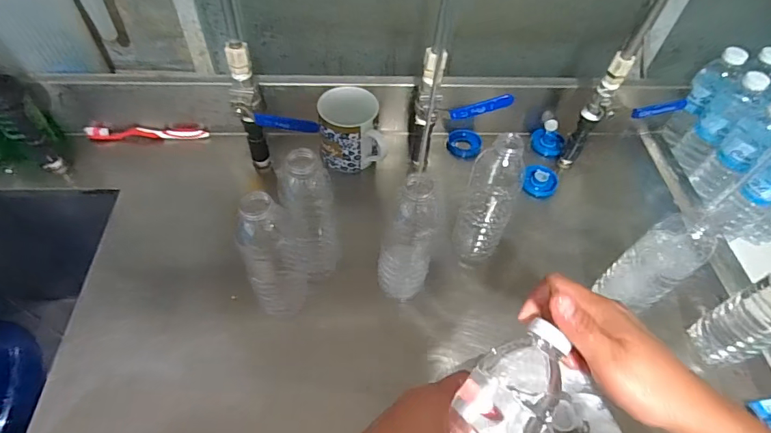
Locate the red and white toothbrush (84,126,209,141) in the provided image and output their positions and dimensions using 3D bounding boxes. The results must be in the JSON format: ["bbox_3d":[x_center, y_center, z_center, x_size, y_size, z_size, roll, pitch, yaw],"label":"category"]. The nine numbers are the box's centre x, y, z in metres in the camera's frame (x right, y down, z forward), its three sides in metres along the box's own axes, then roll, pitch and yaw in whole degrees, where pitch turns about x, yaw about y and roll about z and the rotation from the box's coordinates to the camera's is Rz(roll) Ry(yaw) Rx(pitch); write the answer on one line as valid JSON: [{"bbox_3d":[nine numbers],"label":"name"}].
[{"bbox_3d":[-0.384,-0.135,0.726,0.181,0.020,0.017,-4,53,-7],"label":"red and white toothbrush"}]

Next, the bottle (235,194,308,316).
[{"bbox_3d":[-0.122,0.043,0.494,0.058,0.195,0.052,-9,54,-10],"label":"bottle"}]

